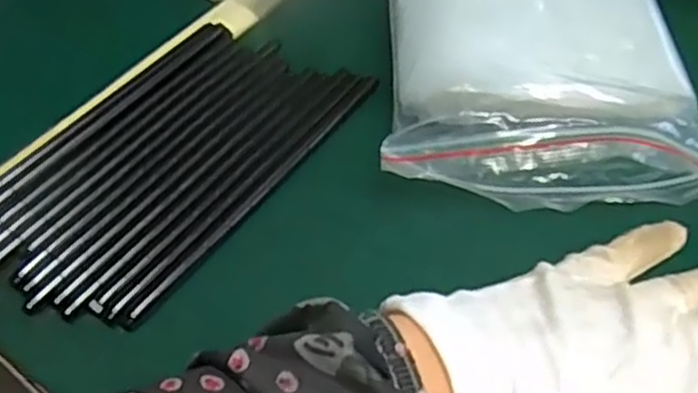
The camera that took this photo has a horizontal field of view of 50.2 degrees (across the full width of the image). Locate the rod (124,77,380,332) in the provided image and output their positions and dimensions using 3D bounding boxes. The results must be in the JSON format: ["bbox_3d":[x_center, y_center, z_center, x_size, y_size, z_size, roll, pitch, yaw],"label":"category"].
[{"bbox_3d":[-0.039,-0.003,0.348,0.009,0.005,0.174,27,56,25],"label":"rod"}]

